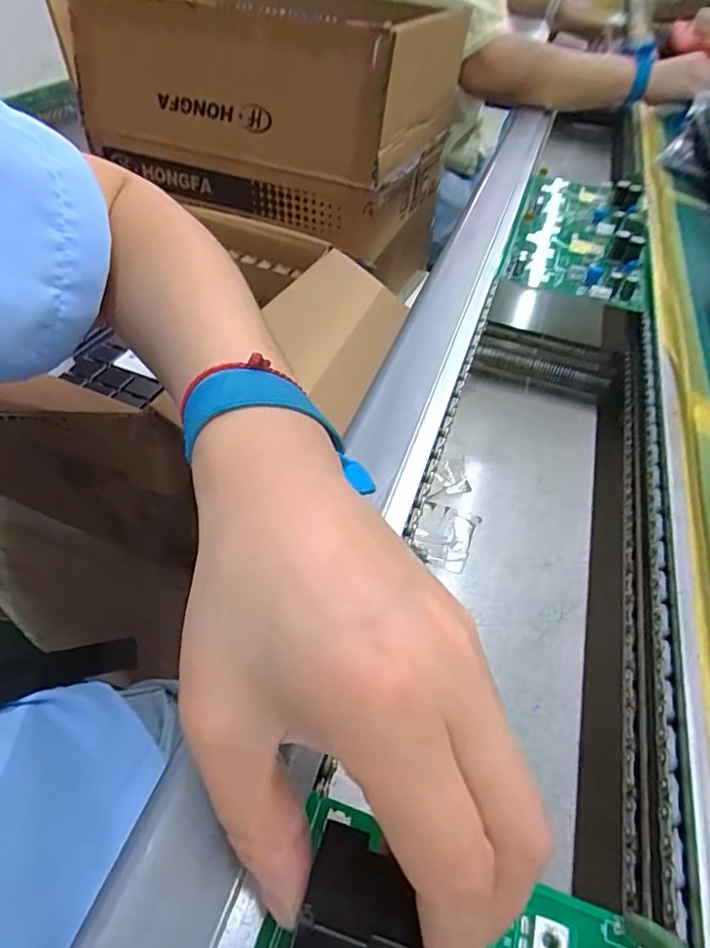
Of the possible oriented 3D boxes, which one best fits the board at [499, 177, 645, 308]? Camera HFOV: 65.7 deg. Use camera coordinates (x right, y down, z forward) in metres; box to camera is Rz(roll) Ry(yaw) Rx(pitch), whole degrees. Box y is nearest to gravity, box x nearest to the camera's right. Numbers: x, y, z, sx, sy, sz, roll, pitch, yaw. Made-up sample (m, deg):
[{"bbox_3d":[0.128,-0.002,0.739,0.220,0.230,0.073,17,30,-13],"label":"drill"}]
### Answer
[{"bbox_3d":[0.219,-0.244,0.533,0.117,0.019,0.270,17,47,10],"label":"board"}]

